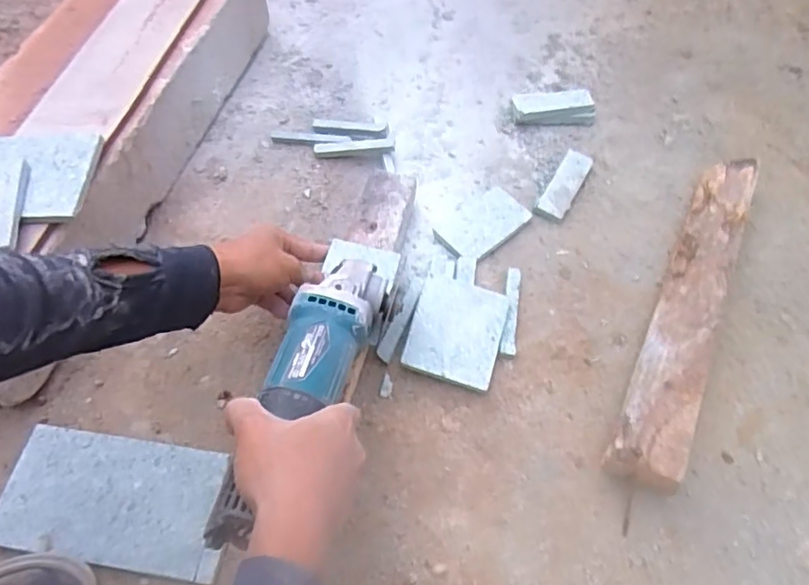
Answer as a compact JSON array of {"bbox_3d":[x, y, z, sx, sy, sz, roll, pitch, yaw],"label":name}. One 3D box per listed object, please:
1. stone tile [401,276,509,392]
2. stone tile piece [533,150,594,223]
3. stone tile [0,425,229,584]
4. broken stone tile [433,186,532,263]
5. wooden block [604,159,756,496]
[{"bbox_3d":[0.050,0.036,0.549,0.084,0.007,0.101,16,64,5],"label":"stone tile"},{"bbox_3d":[0.187,-0.125,0.668,0.033,0.009,0.106,34,66,0],"label":"stone tile piece"},{"bbox_3d":[-0.244,0.175,0.487,0.195,0.014,0.098,8,58,6],"label":"stone tile"},{"bbox_3d":[0.085,-0.075,0.637,0.103,0.014,0.064,-39,65,-22],"label":"broken stone tile"},{"bbox_3d":[0.279,0.005,0.565,0.054,0.052,0.391,22,60,15],"label":"wooden block"}]

